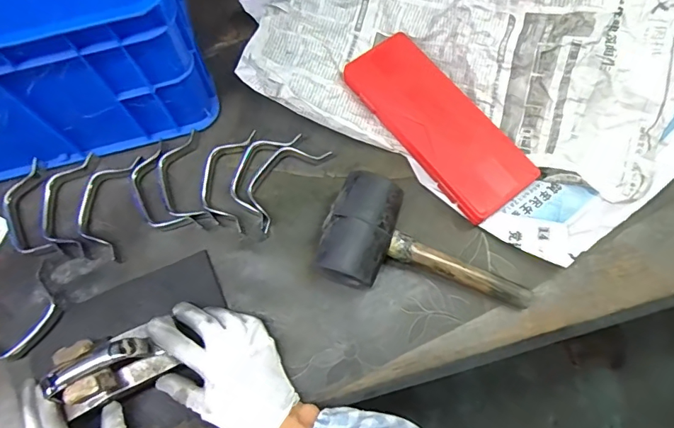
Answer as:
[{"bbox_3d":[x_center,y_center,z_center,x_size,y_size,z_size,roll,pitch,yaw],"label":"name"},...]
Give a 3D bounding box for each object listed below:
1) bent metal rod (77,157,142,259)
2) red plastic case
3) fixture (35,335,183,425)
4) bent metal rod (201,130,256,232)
[{"bbox_3d":[-0.264,-0.011,0.526,0.055,0.013,0.117,8,71,2],"label":"bent metal rod"},{"bbox_3d":[0.119,-0.112,0.555,0.098,0.038,0.253,-36,75,-12],"label":"red plastic case"},{"bbox_3d":[-0.209,0.139,0.412,0.090,0.065,0.047,-27,73,-10],"label":"fixture"},{"bbox_3d":[-0.129,-0.041,0.534,0.052,0.012,0.118,5,71,1],"label":"bent metal rod"}]

